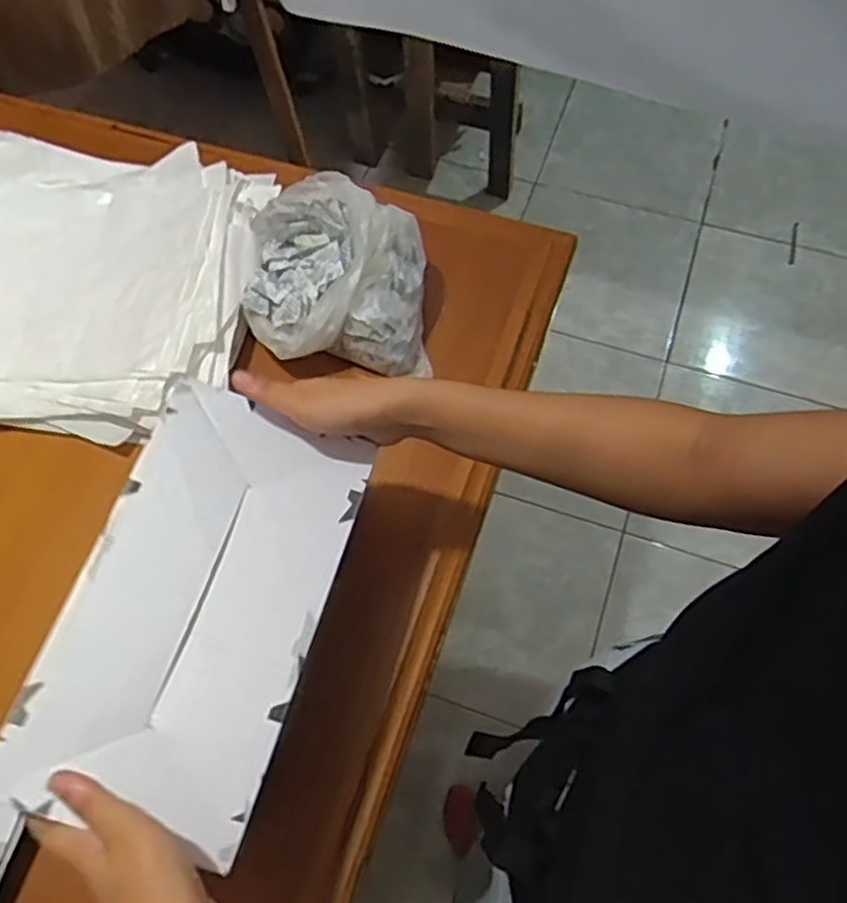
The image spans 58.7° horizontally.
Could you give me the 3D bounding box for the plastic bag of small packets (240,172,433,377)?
[{"bbox_3d":[-0.081,-0.171,0.713,0.164,0.083,0.163,0,64,2],"label":"plastic bag of small packets"}]

